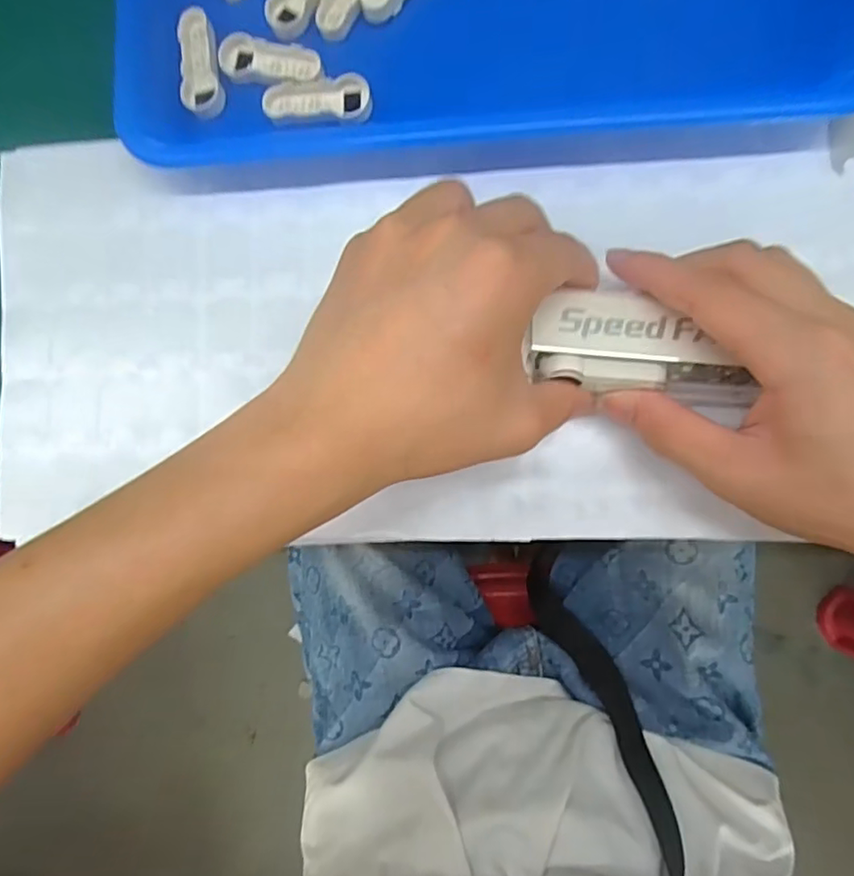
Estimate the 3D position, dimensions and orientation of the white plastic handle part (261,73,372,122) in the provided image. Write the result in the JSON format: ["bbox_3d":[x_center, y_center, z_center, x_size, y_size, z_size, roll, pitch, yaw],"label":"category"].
[{"bbox_3d":[-0.052,-0.160,0.279,0.050,0.009,0.016,1,88,6],"label":"white plastic handle part"}]

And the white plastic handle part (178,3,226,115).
[{"bbox_3d":[-0.111,-0.184,0.289,0.019,0.009,0.052,-9,87,5],"label":"white plastic handle part"}]

